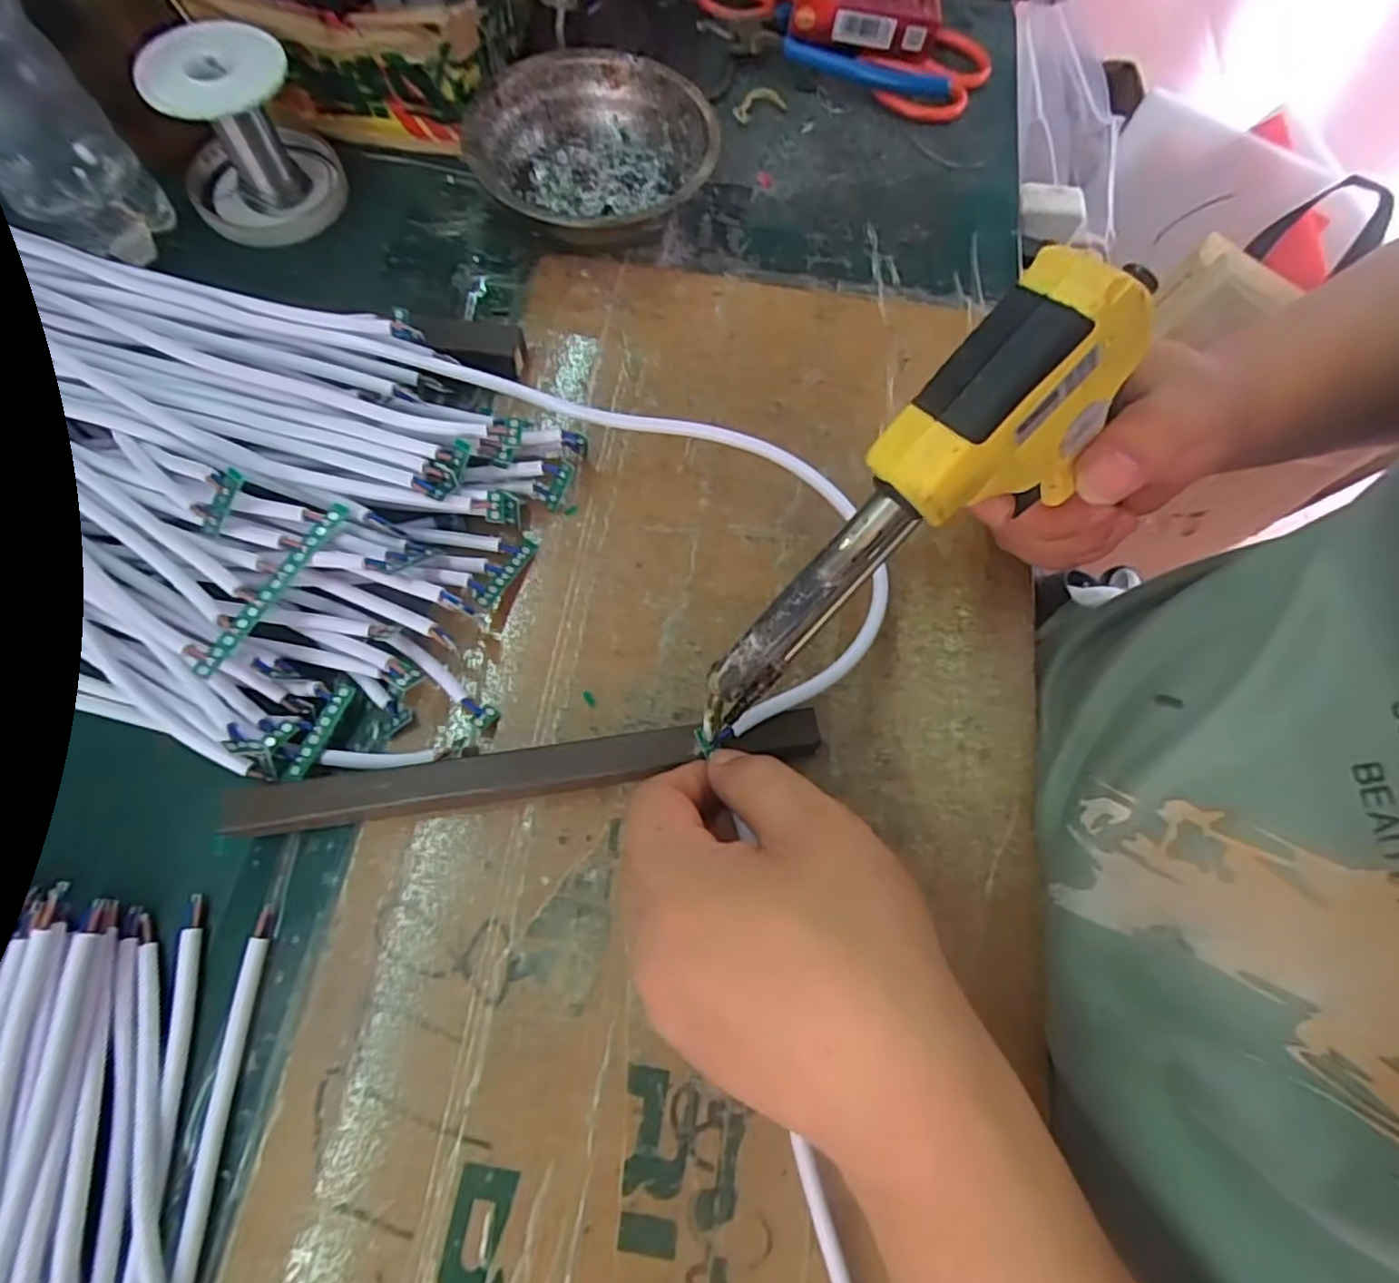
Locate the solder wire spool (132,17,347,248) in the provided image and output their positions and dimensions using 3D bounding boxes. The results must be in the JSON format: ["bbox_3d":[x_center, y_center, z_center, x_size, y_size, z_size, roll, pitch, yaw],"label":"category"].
[{"bbox_3d":[-0.234,-0.260,0.365,0.076,0.068,0.070,-30,73,-13],"label":"solder wire spool"}]

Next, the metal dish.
[{"bbox_3d":[-0.056,-0.260,0.383,0.120,0.043,0.115,1,69,-2],"label":"metal dish"}]

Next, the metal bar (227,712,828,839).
[{"bbox_3d":[-0.060,0.050,0.269,0.218,0.023,0.018,-9,69,-6],"label":"metal bar"}]

